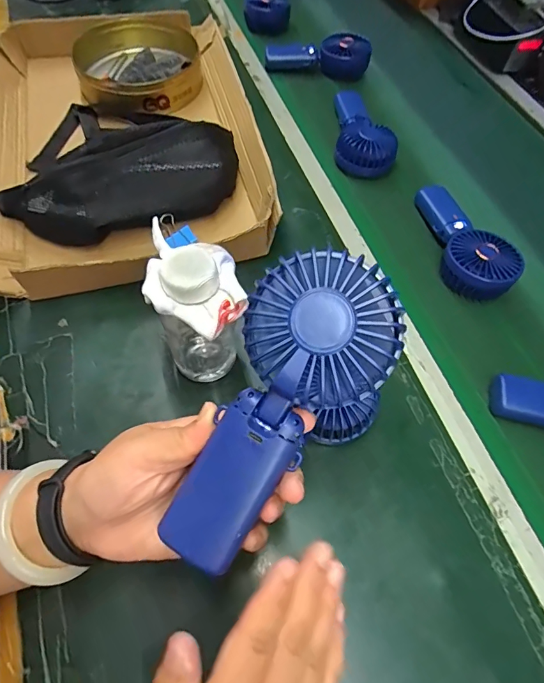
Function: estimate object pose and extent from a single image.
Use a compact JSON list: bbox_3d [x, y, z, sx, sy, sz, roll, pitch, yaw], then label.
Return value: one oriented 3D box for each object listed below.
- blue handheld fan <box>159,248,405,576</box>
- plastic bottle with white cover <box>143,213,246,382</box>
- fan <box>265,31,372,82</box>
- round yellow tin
[{"bbox_3d":[0.003,0.036,0.225,0.074,0.031,0.173,32,94,16],"label":"blue handheld fan"},{"bbox_3d":[-0.062,-0.014,0.370,0.069,0.146,0.078,-17,62,-10],"label":"plastic bottle with white cover"},{"bbox_3d":[0.084,-0.503,0.750,0.188,0.070,0.062,0,60,-5],"label":"fan"},{"bbox_3d":[-0.209,-0.433,0.660,0.191,0.054,0.186,0,60,-1],"label":"round yellow tin"}]

